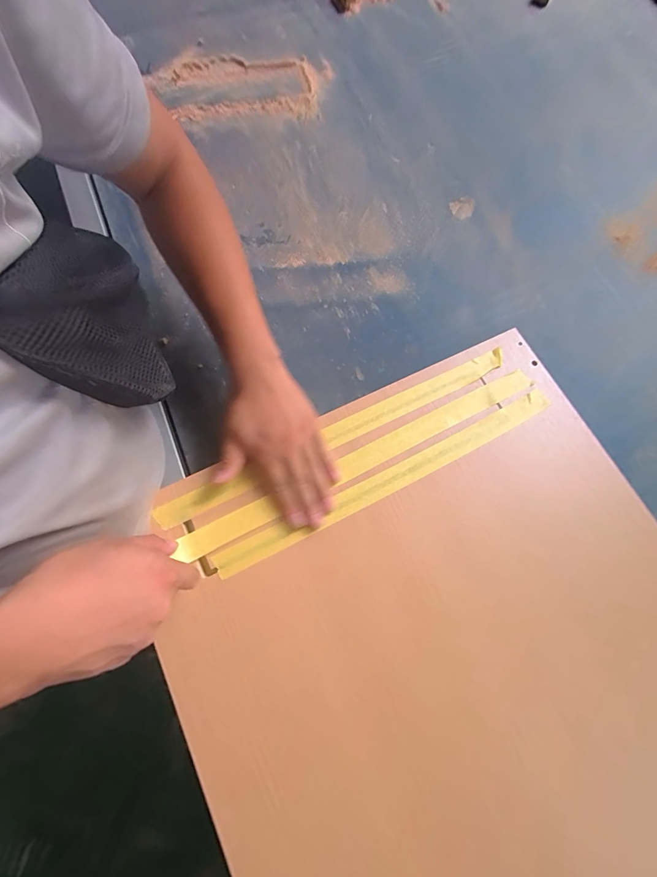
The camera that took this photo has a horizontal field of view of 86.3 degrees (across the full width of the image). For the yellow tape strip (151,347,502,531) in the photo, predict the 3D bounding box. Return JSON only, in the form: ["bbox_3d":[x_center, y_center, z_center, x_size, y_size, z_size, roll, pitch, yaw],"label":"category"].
[{"bbox_3d":[0.019,-0.010,0.419,0.456,0.008,0.026,-26,81,-10],"label":"yellow tape strip"}]

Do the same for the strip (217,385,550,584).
[{"bbox_3d":[0.075,0.043,0.407,0.434,0.008,0.027,-26,76,-10],"label":"strip"}]

